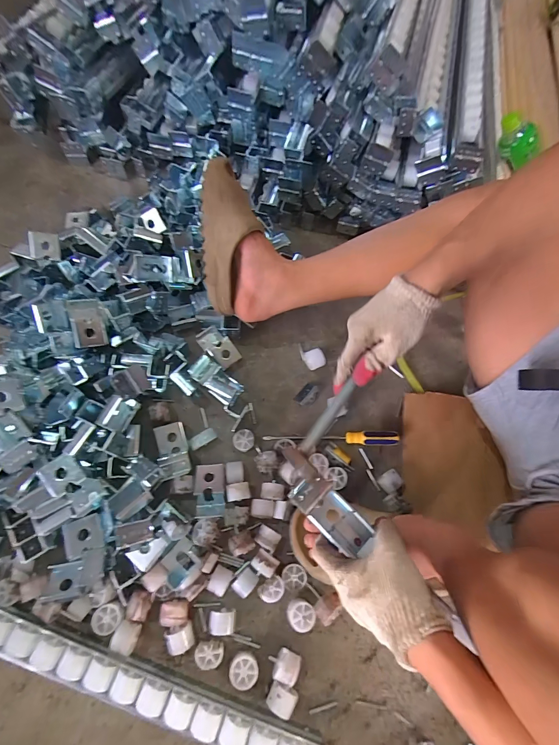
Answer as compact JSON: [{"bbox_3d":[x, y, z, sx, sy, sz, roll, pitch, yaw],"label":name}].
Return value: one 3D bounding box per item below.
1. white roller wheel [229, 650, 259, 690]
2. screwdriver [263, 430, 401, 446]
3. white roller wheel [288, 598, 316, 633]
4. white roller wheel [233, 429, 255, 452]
[{"bbox_3d":[-0.047,0.393,0.448,0.037,0.023,0.034,1,68,-3],"label":"white roller wheel"},{"bbox_3d":[0.087,0.108,0.570,0.220,0.027,0.022,3,68,-2],"label":"screwdriver"},{"bbox_3d":[0.030,0.338,0.475,0.036,0.025,0.038,1,68,-3],"label":"white roller wheel"},{"bbox_3d":[-0.059,0.114,0.560,0.034,0.024,0.036,1,68,-3],"label":"white roller wheel"}]

